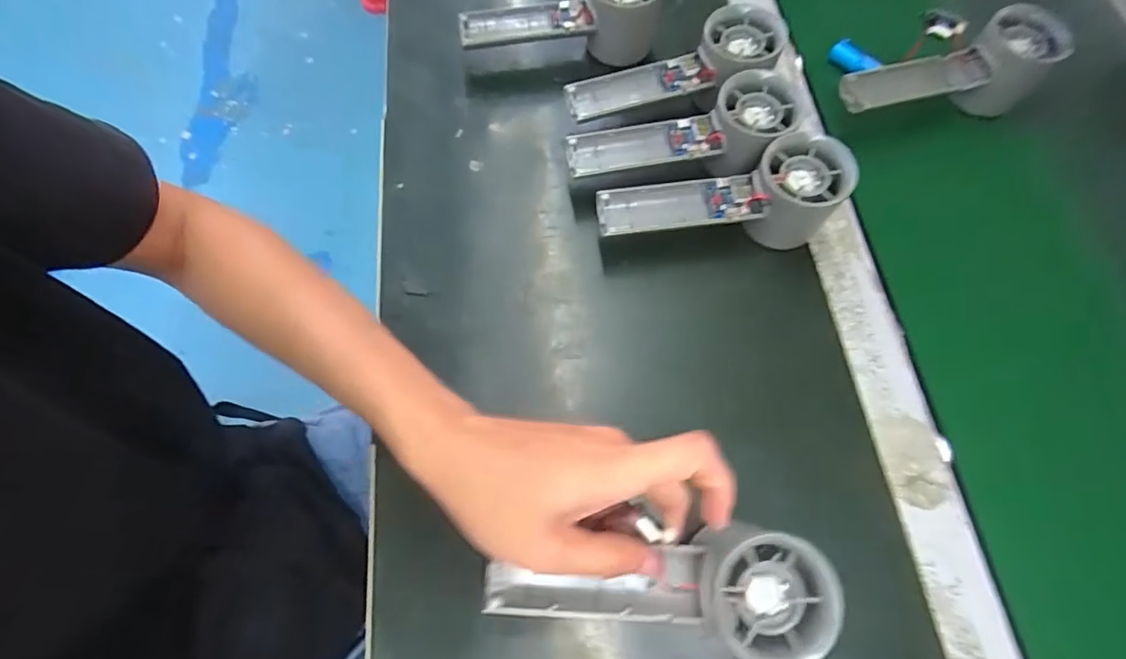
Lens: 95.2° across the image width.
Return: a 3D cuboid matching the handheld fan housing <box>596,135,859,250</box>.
[{"bbox_3d":[0.104,-0.089,0.347,0.159,0.059,0.056,2,68,1],"label":"handheld fan housing"}]

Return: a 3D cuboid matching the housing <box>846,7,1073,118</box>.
[{"bbox_3d":[0.297,-0.189,0.400,0.158,0.062,0.060,-20,69,-8],"label":"housing"}]

